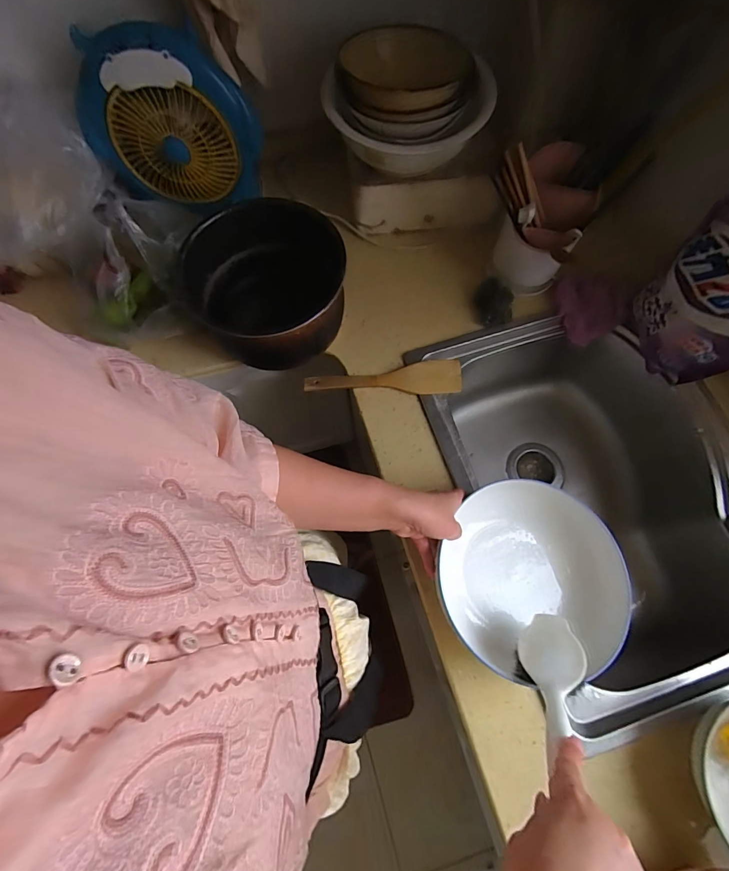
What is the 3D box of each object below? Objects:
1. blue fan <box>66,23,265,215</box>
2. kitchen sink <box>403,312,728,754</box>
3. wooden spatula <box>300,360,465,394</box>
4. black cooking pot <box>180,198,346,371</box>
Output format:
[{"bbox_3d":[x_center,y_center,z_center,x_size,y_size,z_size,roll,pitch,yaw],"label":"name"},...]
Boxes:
[{"bbox_3d":[-0.289,-0.461,0.593,0.240,0.211,0.071,3,72,2],"label":"blue fan"},{"bbox_3d":[0.347,0.088,0.655,0.411,0.214,0.579,-20,72,-5],"label":"kitchen sink"},{"bbox_3d":[0.028,-0.090,0.620,0.241,0.015,0.053,-1,72,1],"label":"wooden spatula"},{"bbox_3d":[-0.155,-0.227,0.619,0.226,0.140,0.225,0,72,1],"label":"black cooking pot"}]

